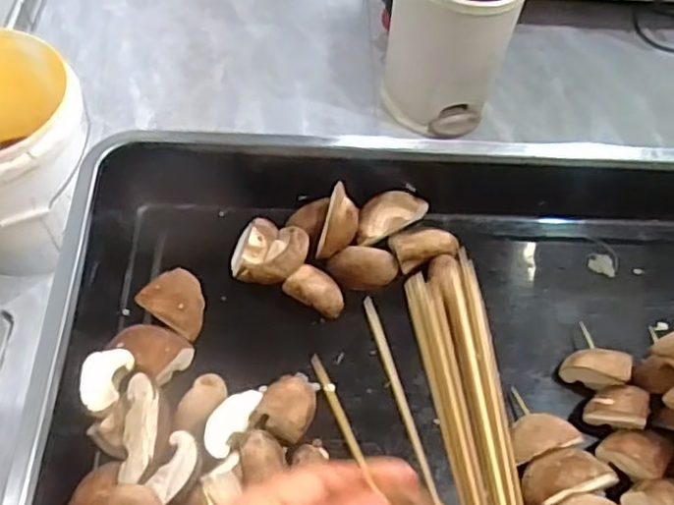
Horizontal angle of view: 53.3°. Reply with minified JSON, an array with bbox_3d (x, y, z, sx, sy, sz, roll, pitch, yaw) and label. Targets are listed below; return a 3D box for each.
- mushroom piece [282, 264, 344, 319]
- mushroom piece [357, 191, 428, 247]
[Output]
[{"bbox_3d":[-0.015,0.029,0.497,0.043,0.022,0.027,25,58,12],"label":"mushroom piece"},{"bbox_3d":[0.041,-0.031,0.530,0.063,0.015,0.030,-23,61,-18],"label":"mushroom piece"}]

